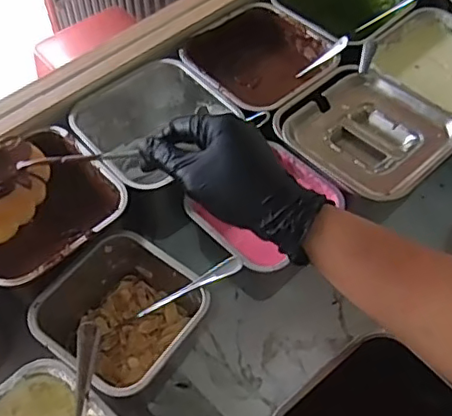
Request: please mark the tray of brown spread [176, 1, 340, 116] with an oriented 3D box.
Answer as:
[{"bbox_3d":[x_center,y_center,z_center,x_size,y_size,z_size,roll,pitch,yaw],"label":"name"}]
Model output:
[{"bbox_3d":[0.034,-0.145,0.651,0.136,0.075,0.136,-38,64,-24],"label":"tray of brown spread"}]

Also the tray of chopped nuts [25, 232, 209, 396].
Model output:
[{"bbox_3d":[-0.089,0.102,0.512,0.124,0.093,0.117,33,61,20],"label":"tray of chopped nuts"}]

